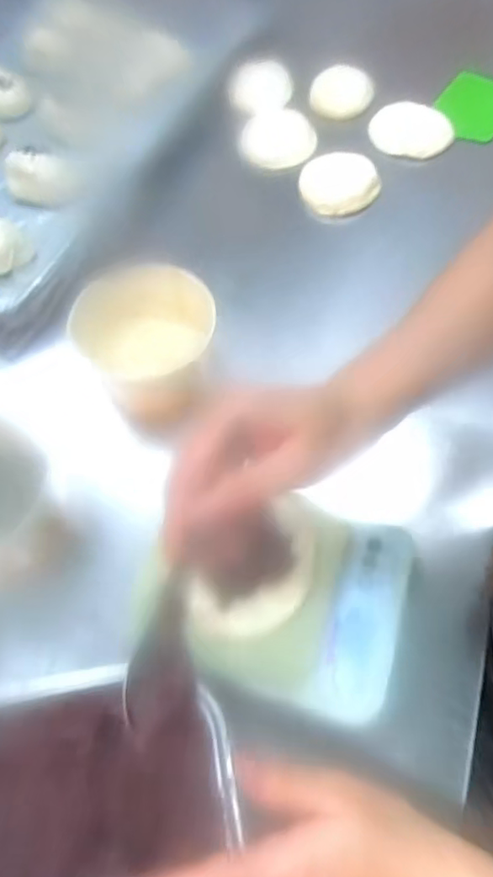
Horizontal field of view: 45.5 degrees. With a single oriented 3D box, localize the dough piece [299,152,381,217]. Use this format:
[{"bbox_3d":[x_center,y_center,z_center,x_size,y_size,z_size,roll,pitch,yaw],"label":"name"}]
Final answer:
[{"bbox_3d":[0.106,-0.291,0.676,0.088,0.031,0.079,-3,61,2],"label":"dough piece"}]

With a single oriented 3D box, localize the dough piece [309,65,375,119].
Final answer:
[{"bbox_3d":[0.122,-0.443,0.751,0.076,0.030,0.069,6,62,7],"label":"dough piece"}]

